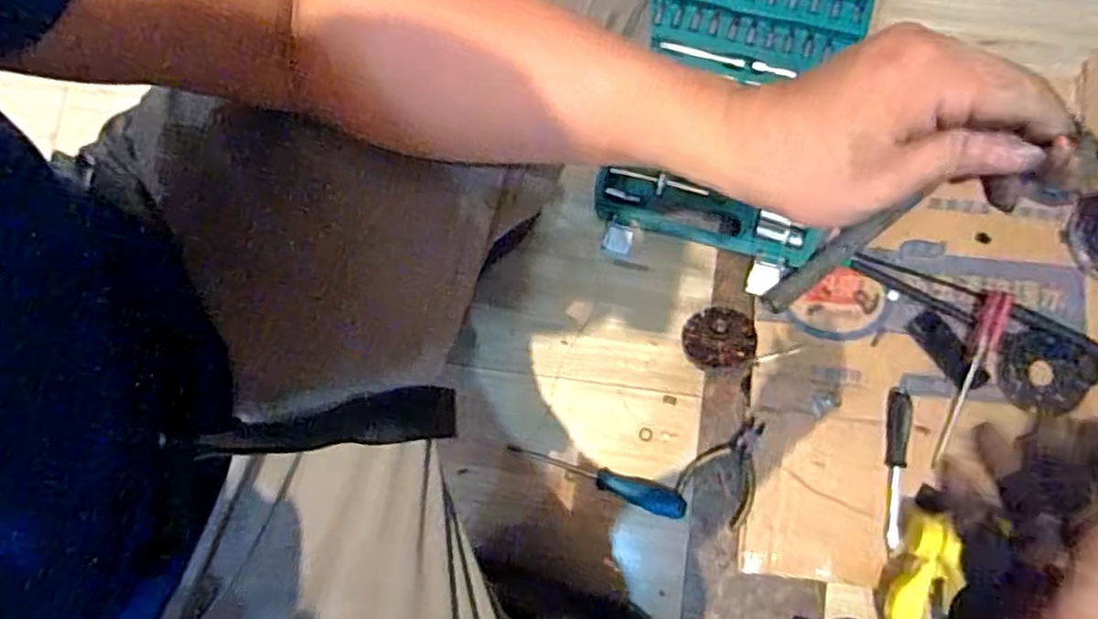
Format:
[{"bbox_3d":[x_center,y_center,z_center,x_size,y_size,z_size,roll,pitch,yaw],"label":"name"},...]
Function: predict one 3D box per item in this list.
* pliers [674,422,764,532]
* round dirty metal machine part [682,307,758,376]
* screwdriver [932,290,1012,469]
[{"bbox_3d":[0.201,0.170,0.745,0.078,0.023,0.111,36,83,6],"label":"pliers"},{"bbox_3d":[0.189,0.032,0.762,0.074,0.044,0.071,0,81,1],"label":"round dirty metal machine part"},{"bbox_3d":[0.455,0.073,0.751,0.025,0.025,0.203,26,82,5],"label":"screwdriver"}]

